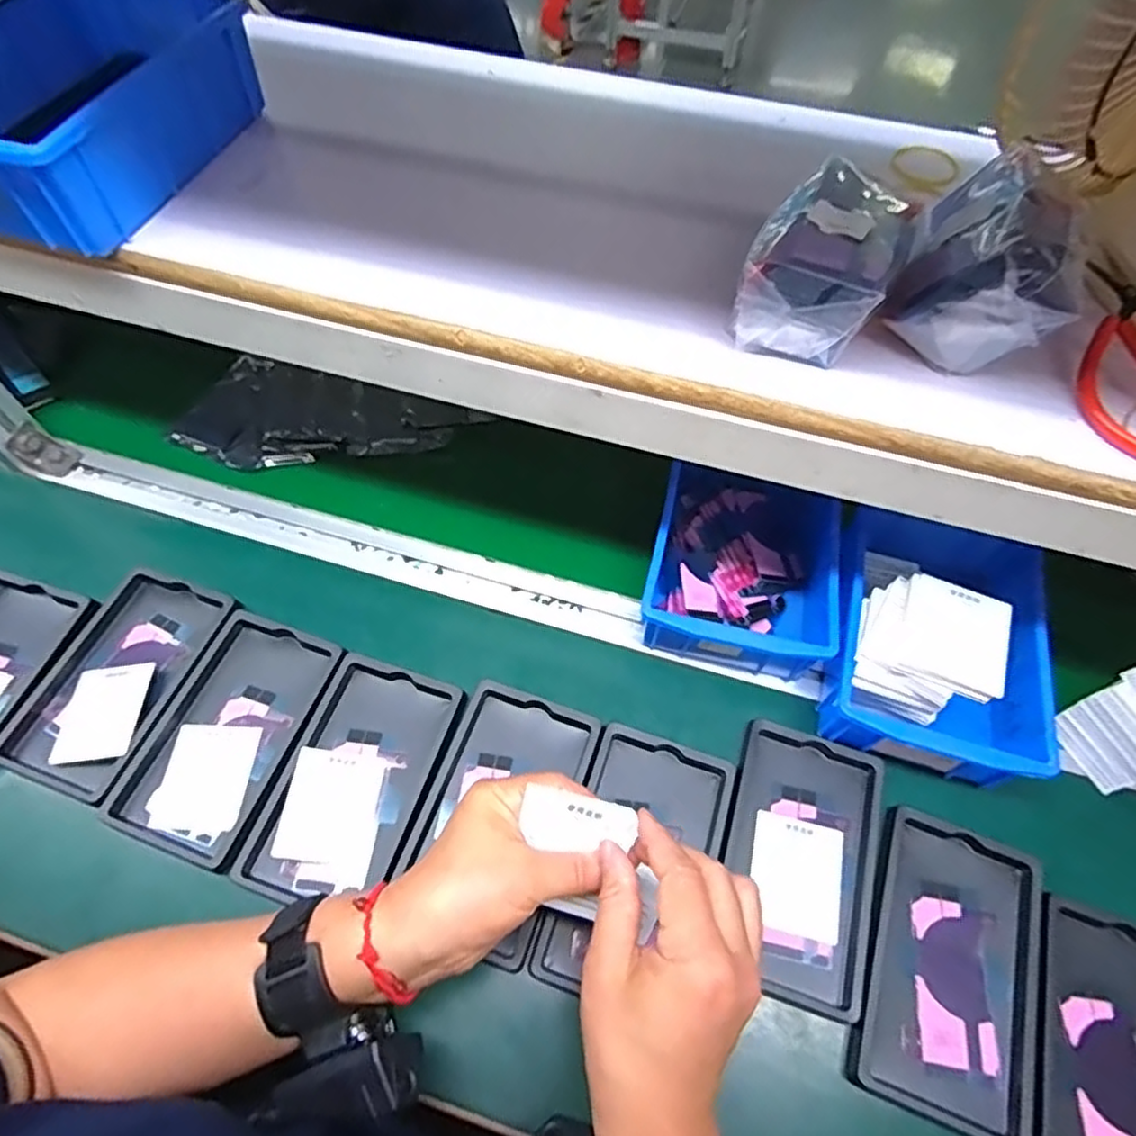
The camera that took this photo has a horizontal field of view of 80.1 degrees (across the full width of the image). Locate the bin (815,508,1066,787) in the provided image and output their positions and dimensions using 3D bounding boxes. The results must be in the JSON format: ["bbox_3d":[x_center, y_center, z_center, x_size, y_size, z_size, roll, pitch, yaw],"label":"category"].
[{"bbox_3d":[0.260,0.045,0.470,0.138,0.101,0.179,17,61,8],"label":"bin"}]

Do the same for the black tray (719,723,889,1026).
[{"bbox_3d":[0.150,0.189,0.440,0.092,0.019,0.158,17,61,8],"label":"black tray"}]

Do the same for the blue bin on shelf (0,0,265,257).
[{"bbox_3d":[-0.296,-0.276,0.402,0.142,0.062,0.193,15,61,7],"label":"blue bin on shelf"}]

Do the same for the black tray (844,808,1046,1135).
[{"bbox_3d":[0.232,0.239,0.407,0.100,0.012,0.158,20,62,10],"label":"black tray"}]

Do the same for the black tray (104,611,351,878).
[{"bbox_3d":[-0.235,0.114,0.471,0.099,0.016,0.157,18,61,9],"label":"black tray"}]

